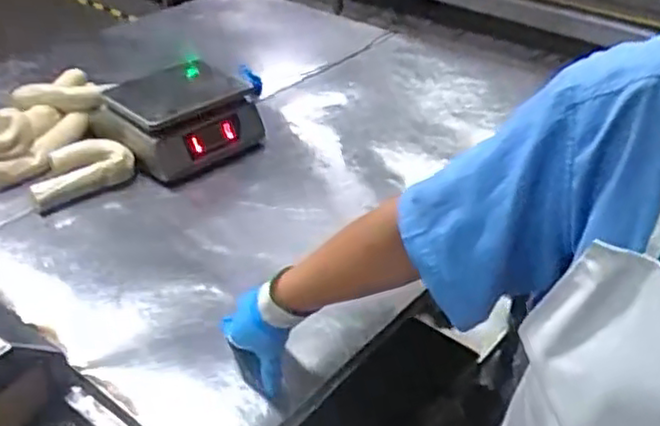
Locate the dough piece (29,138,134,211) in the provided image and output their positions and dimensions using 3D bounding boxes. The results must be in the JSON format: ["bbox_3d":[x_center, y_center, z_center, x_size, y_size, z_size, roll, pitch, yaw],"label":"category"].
[{"bbox_3d":[-0.415,-0.065,1.156,0.173,0.065,0.091,-28,45,-36],"label":"dough piece"}]

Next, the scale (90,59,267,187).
[{"bbox_3d":[-0.275,-0.176,1.267,0.221,0.132,0.244,27,42,30],"label":"scale"}]

